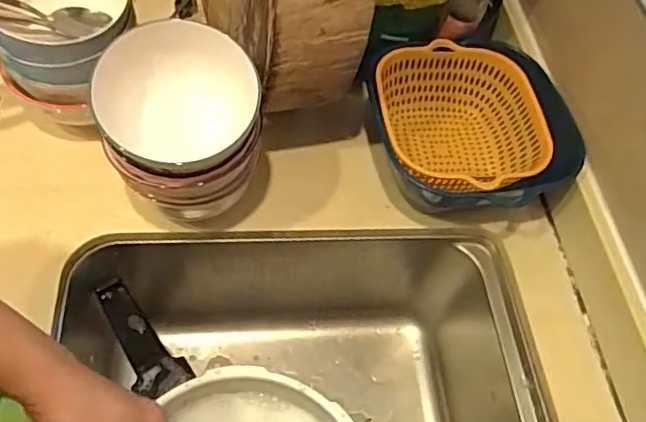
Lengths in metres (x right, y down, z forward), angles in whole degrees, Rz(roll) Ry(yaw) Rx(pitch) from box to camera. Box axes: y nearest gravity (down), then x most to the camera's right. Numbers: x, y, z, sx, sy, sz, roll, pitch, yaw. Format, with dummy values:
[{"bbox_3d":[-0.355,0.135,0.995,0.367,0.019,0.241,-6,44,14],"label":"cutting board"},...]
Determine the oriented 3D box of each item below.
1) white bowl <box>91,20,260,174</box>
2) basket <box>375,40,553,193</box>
[{"bbox_3d":[-0.113,-0.078,0.463,0.117,0.093,0.108,2,58,-3],"label":"white bowl"},{"bbox_3d":[0.146,-0.083,0.596,0.157,0.080,0.164,-3,58,-6],"label":"basket"}]

